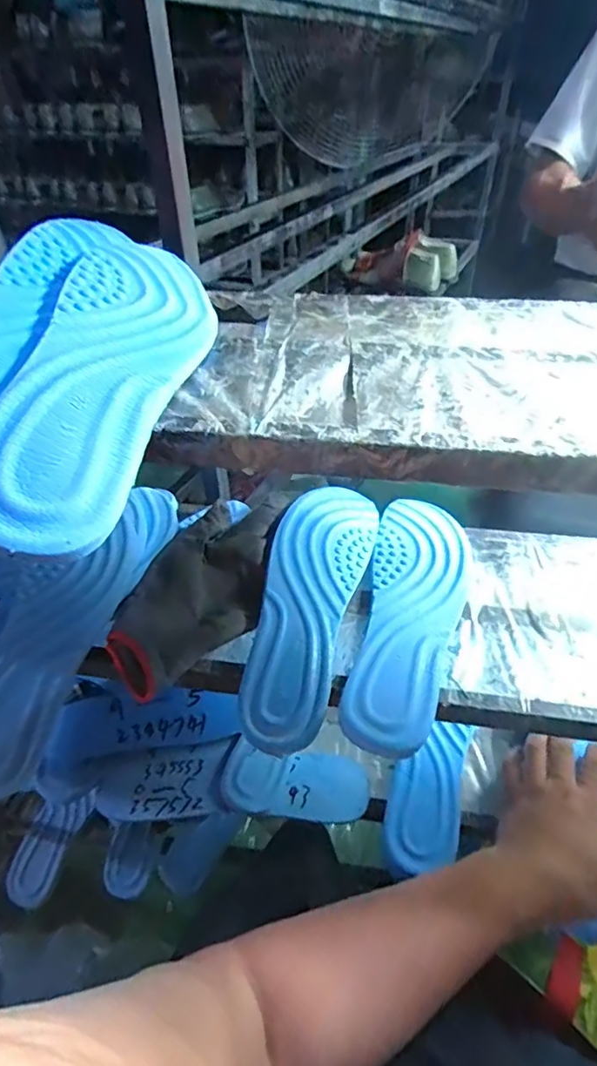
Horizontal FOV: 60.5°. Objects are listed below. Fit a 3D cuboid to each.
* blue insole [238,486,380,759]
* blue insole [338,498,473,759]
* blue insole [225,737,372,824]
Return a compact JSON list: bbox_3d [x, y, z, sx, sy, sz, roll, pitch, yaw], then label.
[{"bbox_3d":[0.014,0.046,0.416,0.077,0.032,0.252,7,44,10],"label":"blue insole"},{"bbox_3d":[0.094,0.057,0.411,0.079,0.015,0.251,10,44,13],"label":"blue insole"},{"bbox_3d":[-0.001,0.238,0.496,0.136,0.027,0.062,3,43,5],"label":"blue insole"}]

